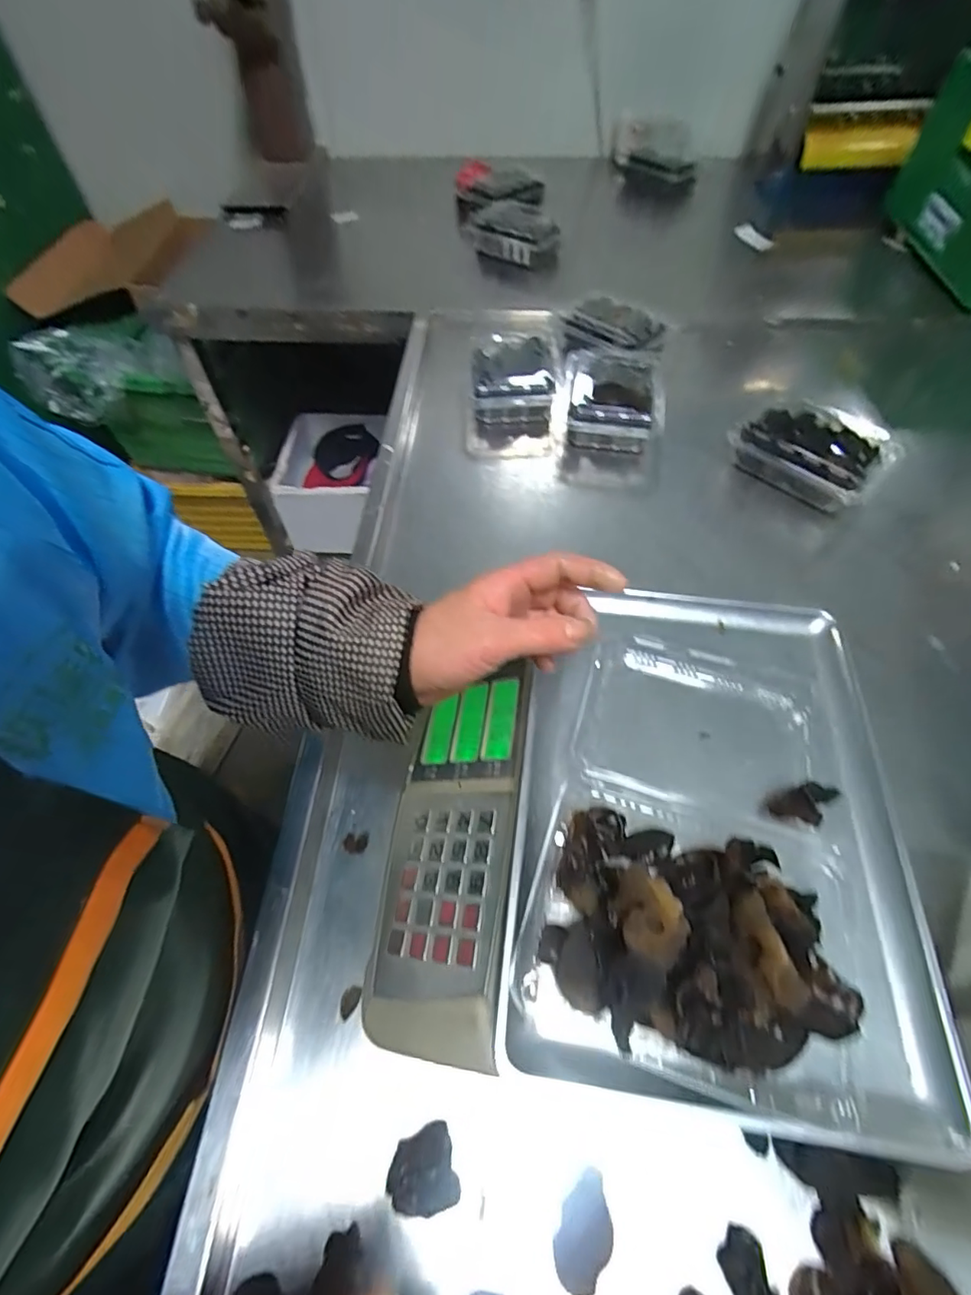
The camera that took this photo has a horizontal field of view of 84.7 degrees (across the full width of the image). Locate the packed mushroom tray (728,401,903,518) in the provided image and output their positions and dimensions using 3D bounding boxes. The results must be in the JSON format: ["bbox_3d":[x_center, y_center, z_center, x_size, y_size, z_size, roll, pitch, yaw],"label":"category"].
[{"bbox_3d":[0.423,-0.251,0.693,0.124,0.066,0.177,-36,63,-20],"label":"packed mushroom tray"}]

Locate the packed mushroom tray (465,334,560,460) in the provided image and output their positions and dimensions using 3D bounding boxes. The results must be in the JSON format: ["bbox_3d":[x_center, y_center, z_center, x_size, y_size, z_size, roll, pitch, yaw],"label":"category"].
[{"bbox_3d":[0.043,-0.406,0.832,0.137,0.075,0.259,3,57,3],"label":"packed mushroom tray"}]

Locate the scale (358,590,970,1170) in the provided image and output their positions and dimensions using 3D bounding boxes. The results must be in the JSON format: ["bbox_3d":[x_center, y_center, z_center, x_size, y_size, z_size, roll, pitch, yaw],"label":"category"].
[{"bbox_3d":[0.095,0.103,0.376,0.323,0.121,0.330,5,55,8],"label":"scale"}]

